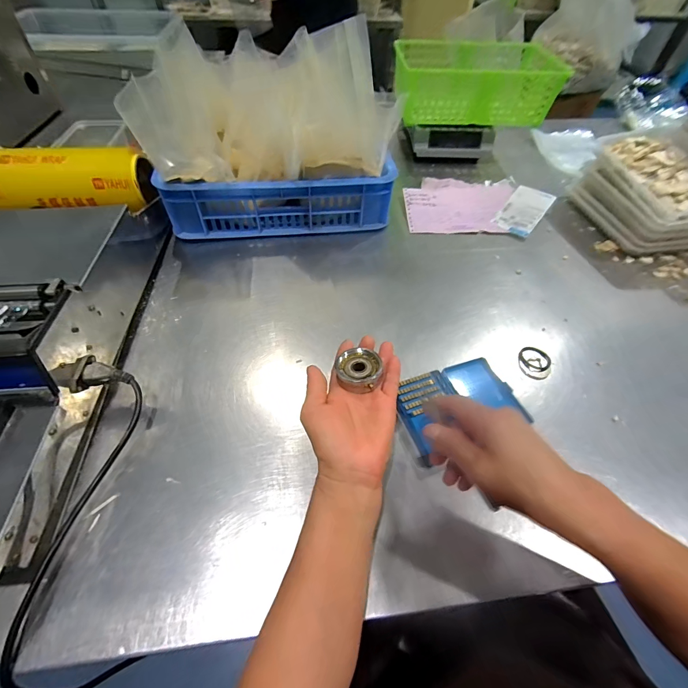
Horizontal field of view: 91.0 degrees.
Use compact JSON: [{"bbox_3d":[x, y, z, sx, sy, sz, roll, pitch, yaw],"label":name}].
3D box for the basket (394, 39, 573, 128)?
[{"bbox_3d":[0.295,-0.614,0.792,0.347,0.104,0.264,1,54,-2],"label":"basket"}]

